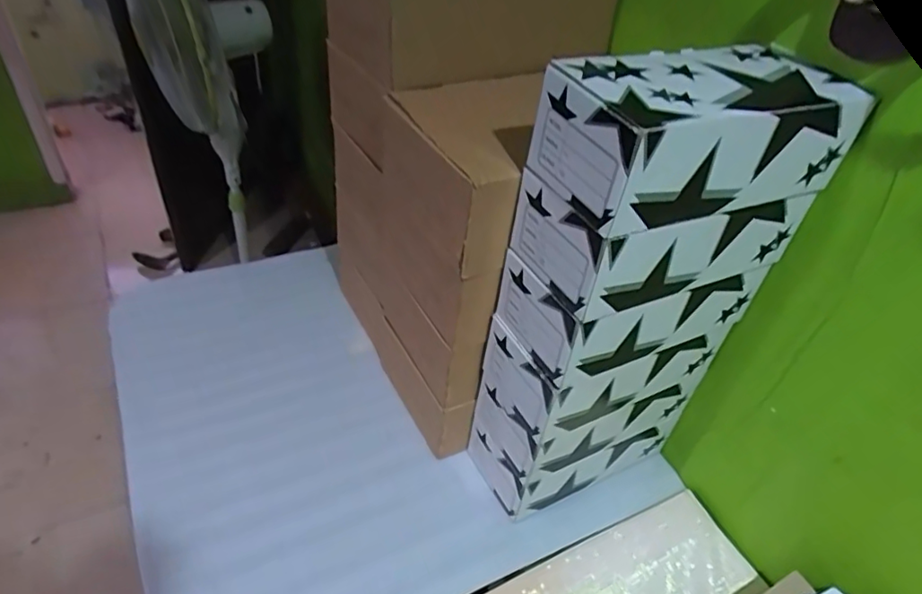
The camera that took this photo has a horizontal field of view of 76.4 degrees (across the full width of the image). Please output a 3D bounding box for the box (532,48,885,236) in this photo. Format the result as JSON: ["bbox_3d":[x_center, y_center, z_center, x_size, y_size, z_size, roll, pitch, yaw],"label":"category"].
[{"bbox_3d":[0.204,-0.143,0.505,0.261,0.093,0.117,-15,46,-23],"label":"box"}]

